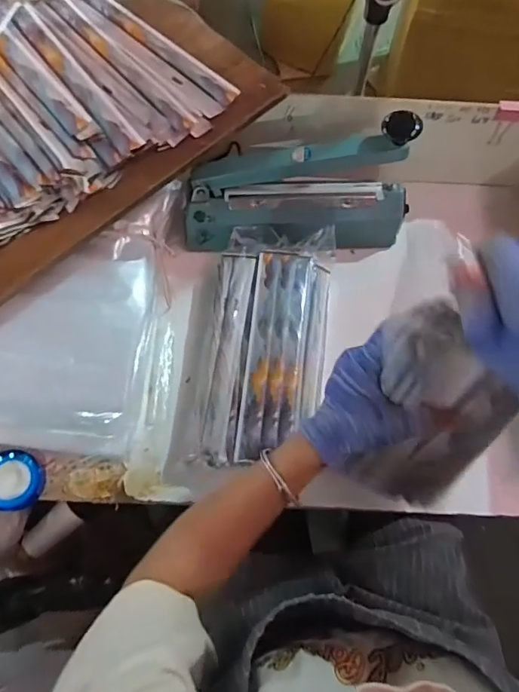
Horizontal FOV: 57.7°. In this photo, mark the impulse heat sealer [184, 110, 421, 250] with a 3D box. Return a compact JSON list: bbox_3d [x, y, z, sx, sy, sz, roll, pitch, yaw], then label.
[{"bbox_3d":[0.054,-0.195,0.601,0.310,0.137,0.089,-6,70,-4],"label":"impulse heat sealer"}]

